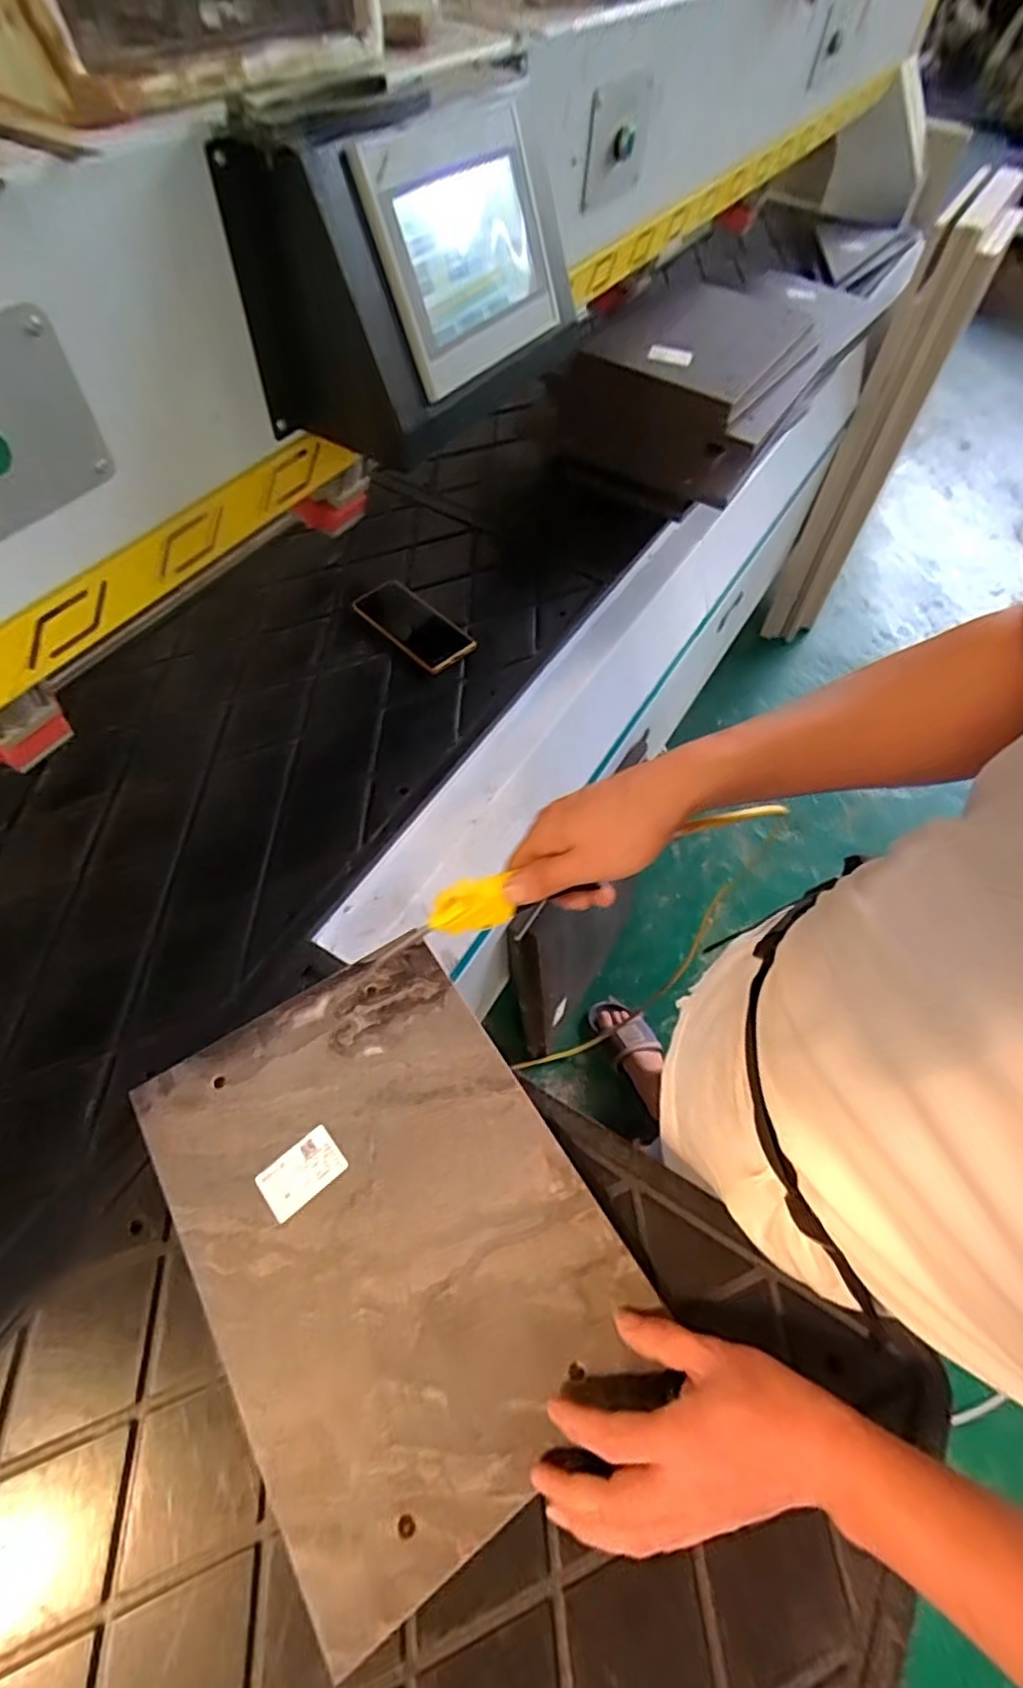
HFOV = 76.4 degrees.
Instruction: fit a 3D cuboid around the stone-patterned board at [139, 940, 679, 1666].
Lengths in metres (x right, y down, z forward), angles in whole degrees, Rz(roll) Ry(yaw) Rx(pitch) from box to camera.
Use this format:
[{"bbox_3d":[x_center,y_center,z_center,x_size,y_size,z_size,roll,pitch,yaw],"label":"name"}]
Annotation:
[{"bbox_3d":[-0.093,0.275,0.489,0.264,0.008,0.372,-29,63,-18],"label":"stone-patterned board"}]

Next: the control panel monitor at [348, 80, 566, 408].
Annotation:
[{"bbox_3d":[-0.031,-0.483,0.525,0.022,0.150,0.206,18,56,34],"label":"control panel monitor"}]

